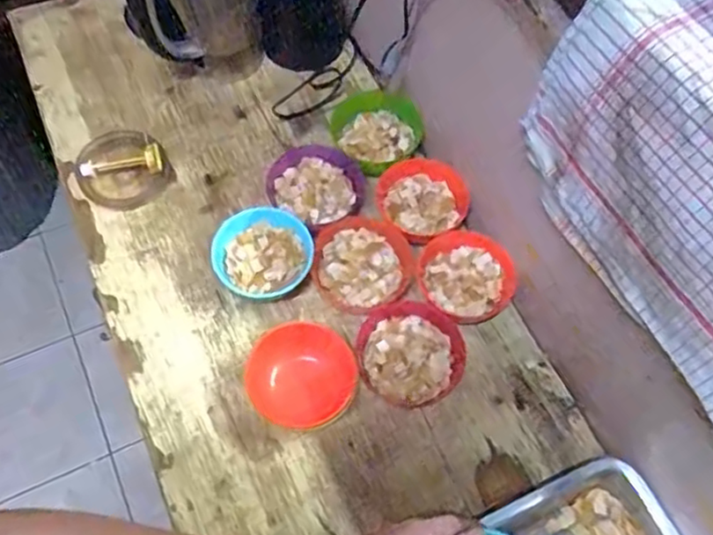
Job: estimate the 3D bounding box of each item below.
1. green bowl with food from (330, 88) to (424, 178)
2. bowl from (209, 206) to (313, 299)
[{"bbox_3d":[0.030,-0.180,0.863,0.107,0.047,0.117,1,64,-2],"label":"green bowl with food"},{"bbox_3d":[-0.109,-0.011,0.759,0.110,0.046,0.107,1,64,-2],"label":"bowl"}]

